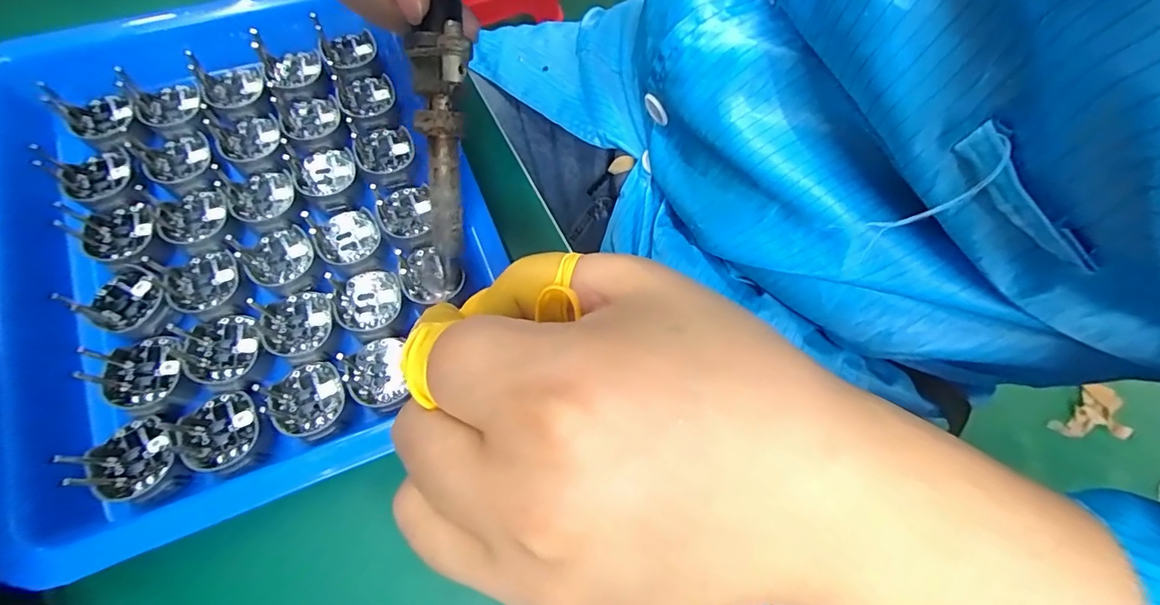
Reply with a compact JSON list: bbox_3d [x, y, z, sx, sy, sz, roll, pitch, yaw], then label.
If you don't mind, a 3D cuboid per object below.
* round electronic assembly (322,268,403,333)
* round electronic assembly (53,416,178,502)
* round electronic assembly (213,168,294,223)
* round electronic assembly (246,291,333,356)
[{"bbox_3d":[-0.085,-0.001,0.197,0.026,0.004,0.027,1,71,-4],"label":"round electronic assembly"},{"bbox_3d":[-0.154,0.052,0.165,0.030,0.016,0.027,1,70,-1],"label":"round electronic assembly"},{"bbox_3d":[-0.133,-0.044,0.205,0.026,0.004,0.025,1,71,-4],"label":"round electronic assembly"},{"bbox_3d":[-0.110,0.007,0.191,0.026,0.007,0.025,1,71,-4],"label":"round electronic assembly"}]

